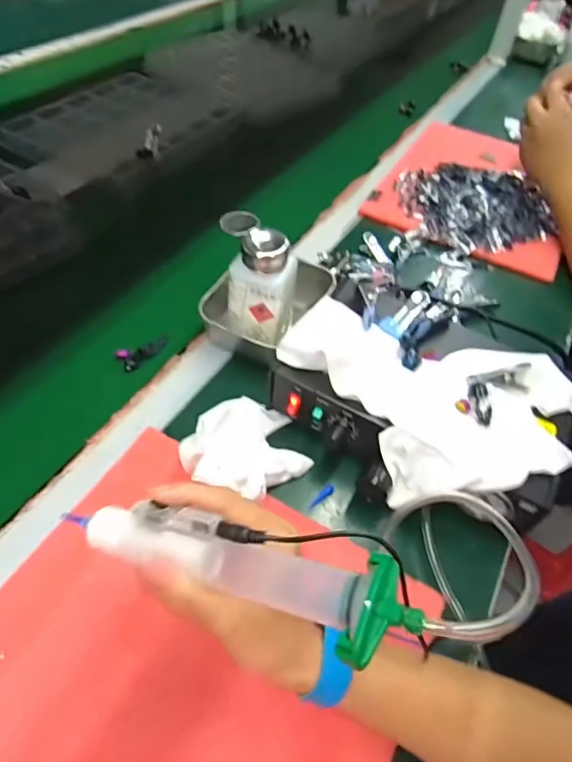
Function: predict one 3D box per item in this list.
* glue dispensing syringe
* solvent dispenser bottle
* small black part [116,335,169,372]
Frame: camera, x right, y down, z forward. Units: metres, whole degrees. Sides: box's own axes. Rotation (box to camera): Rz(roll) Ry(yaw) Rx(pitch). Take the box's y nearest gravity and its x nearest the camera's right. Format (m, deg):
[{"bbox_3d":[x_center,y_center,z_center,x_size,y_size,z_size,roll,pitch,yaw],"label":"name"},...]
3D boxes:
[{"bbox_3d":[-0.027,0.091,0.246,0.179,0.033,0.040,9,51,19],"label":"glue dispensing syringe"},{"bbox_3d":[-0.027,-0.089,0.451,0.077,0.091,0.051,27,53,15],"label":"solvent dispenser bottle"},{"bbox_3d":[-0.138,-0.030,0.492,0.052,0.009,0.020,-30,60,-28],"label":"small black part"}]

